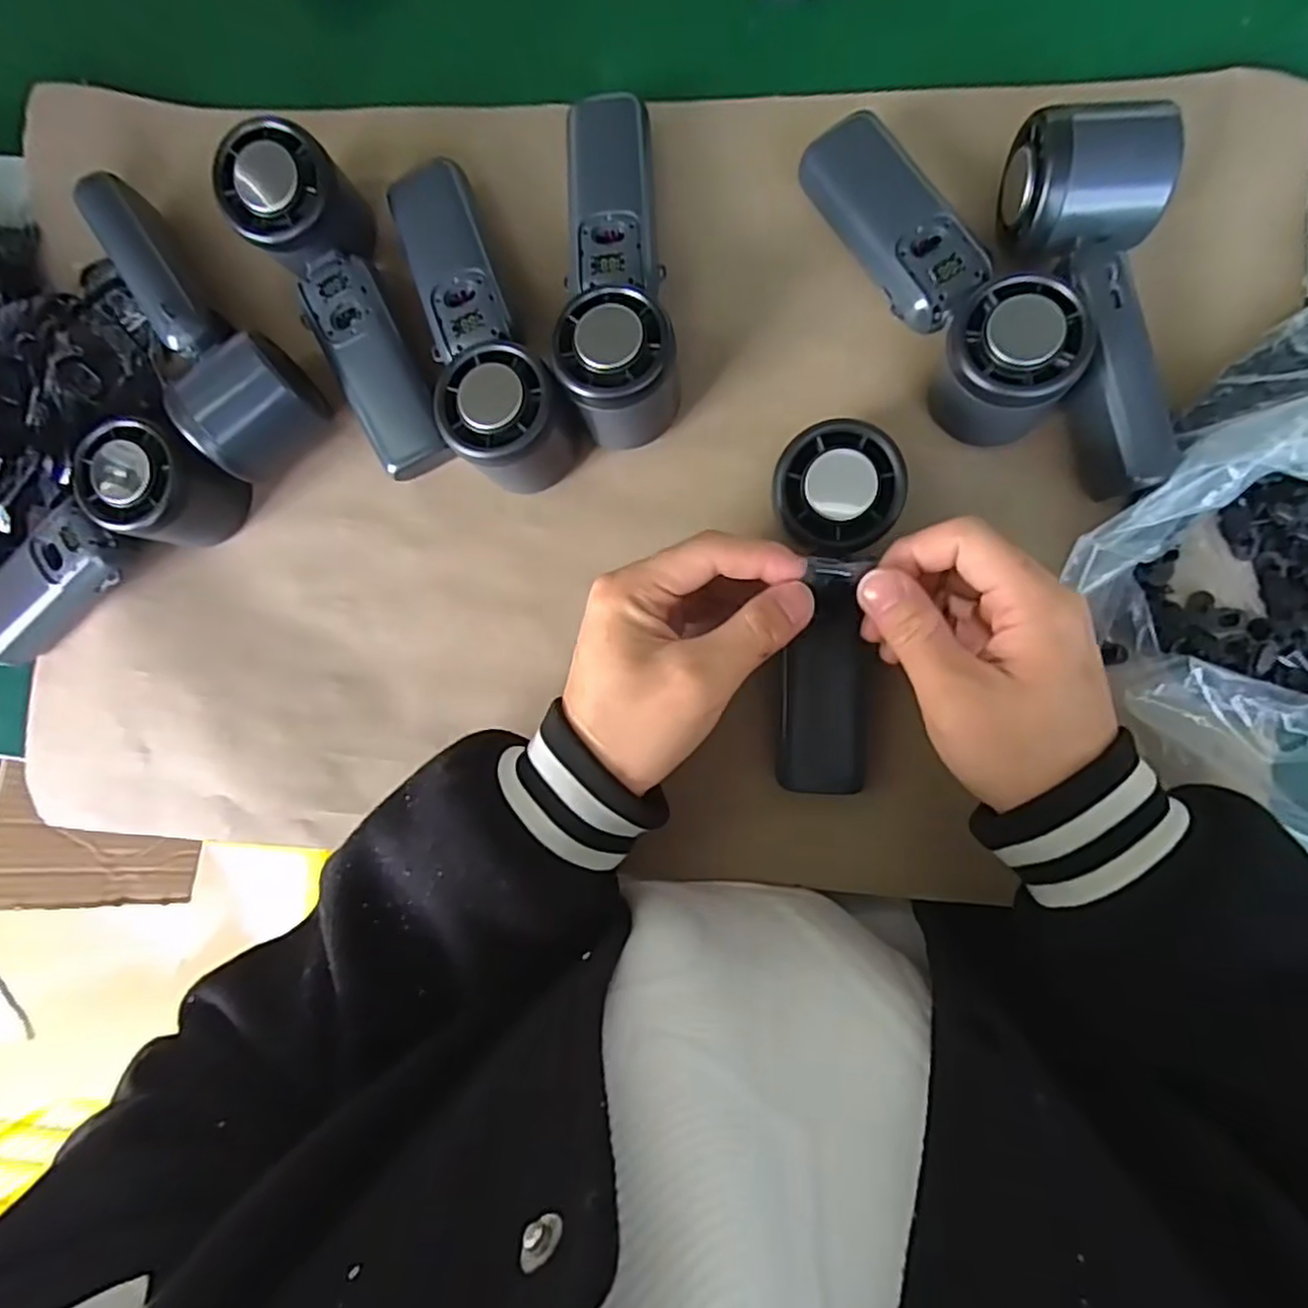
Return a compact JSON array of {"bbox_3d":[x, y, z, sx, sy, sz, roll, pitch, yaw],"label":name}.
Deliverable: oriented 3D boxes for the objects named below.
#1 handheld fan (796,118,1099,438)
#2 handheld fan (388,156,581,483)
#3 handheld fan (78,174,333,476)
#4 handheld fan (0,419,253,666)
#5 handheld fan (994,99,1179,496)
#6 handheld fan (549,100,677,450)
[{"bbox_3d":[0.128,-0.174,0.320,0.058,0.055,0.169,-29,87,5],"label":"handheld fan"},{"bbox_3d":[-0.089,-0.161,0.345,0.053,0.059,0.169,-26,87,5],"label":"handheld fan"},{"bbox_3d":[-0.232,-0.164,0.361,0.059,0.059,0.167,-40,86,5],"label":"handheld fan"},{"bbox_3d":[-0.290,-0.056,0.360,0.176,0.058,0.049,-31,86,5],"label":"handheld fan"},{"bbox_3d":[0.189,-0.149,0.309,0.060,0.054,0.154,-3,89,6],"label":"handheld fan"},{"bbox_3d":[-0.020,-0.186,0.337,0.054,0.061,0.173,-8,89,6],"label":"handheld fan"}]

